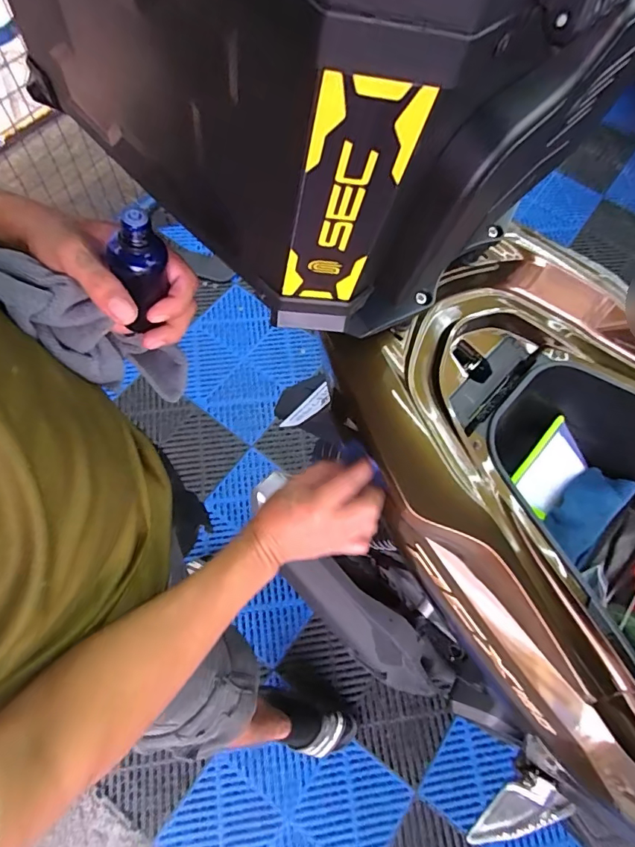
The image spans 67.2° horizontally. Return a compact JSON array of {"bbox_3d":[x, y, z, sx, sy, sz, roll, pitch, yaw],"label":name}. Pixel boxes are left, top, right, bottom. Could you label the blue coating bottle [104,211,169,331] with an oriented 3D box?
[{"bbox_3d":[-0.114,-0.098,0.306,0.031,0.085,0.030,-5,65,-16],"label":"blue coating bottle"}]

